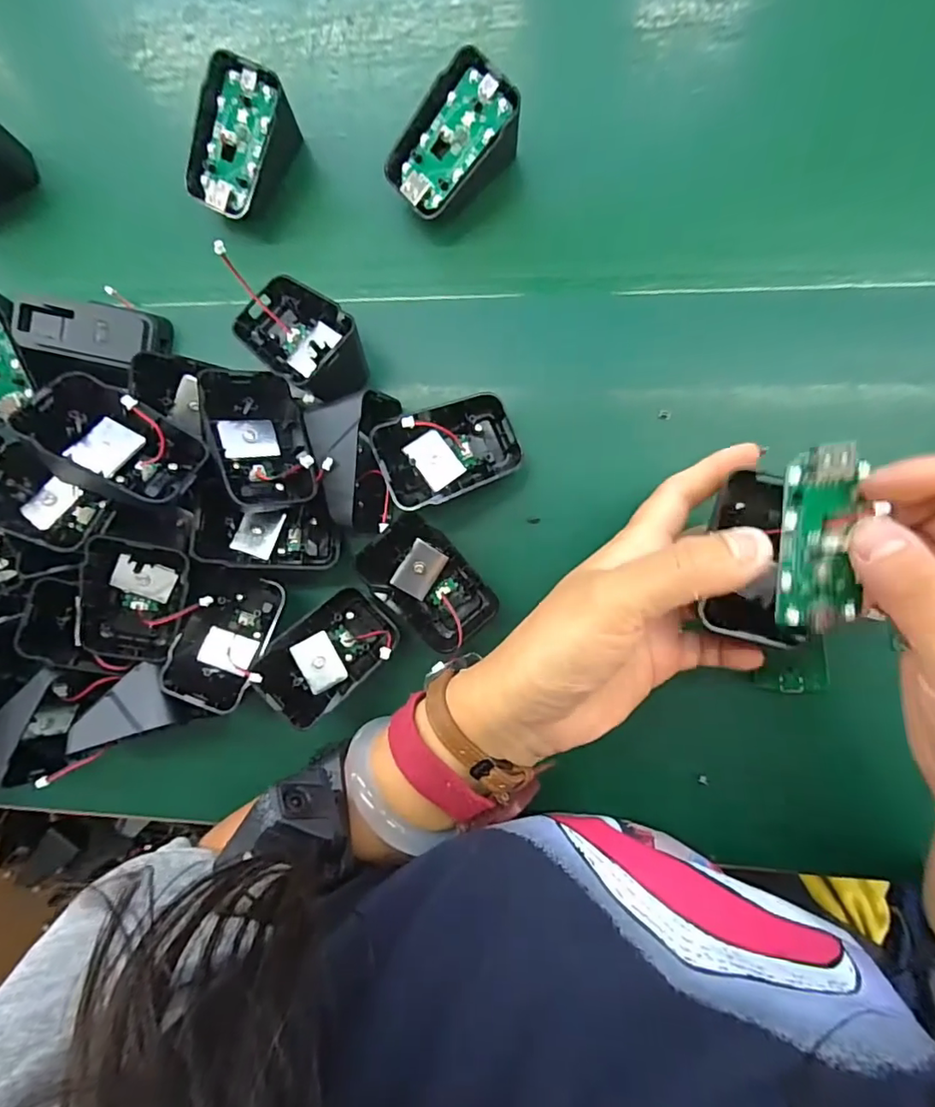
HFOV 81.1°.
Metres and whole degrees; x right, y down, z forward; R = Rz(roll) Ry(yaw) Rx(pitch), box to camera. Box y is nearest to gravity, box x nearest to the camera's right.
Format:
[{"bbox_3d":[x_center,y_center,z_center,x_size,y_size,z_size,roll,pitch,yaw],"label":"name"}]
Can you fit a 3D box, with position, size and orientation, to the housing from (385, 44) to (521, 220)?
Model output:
[{"bbox_3d":[-0.008,-0.209,0.283,0.069,0.040,0.045,-38,85,4],"label":"housing"}]

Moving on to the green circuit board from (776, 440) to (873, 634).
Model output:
[{"bbox_3d":[0.127,-0.005,0.195,0.029,0.006,0.065,-4,103,6],"label":"green circuit board"}]

